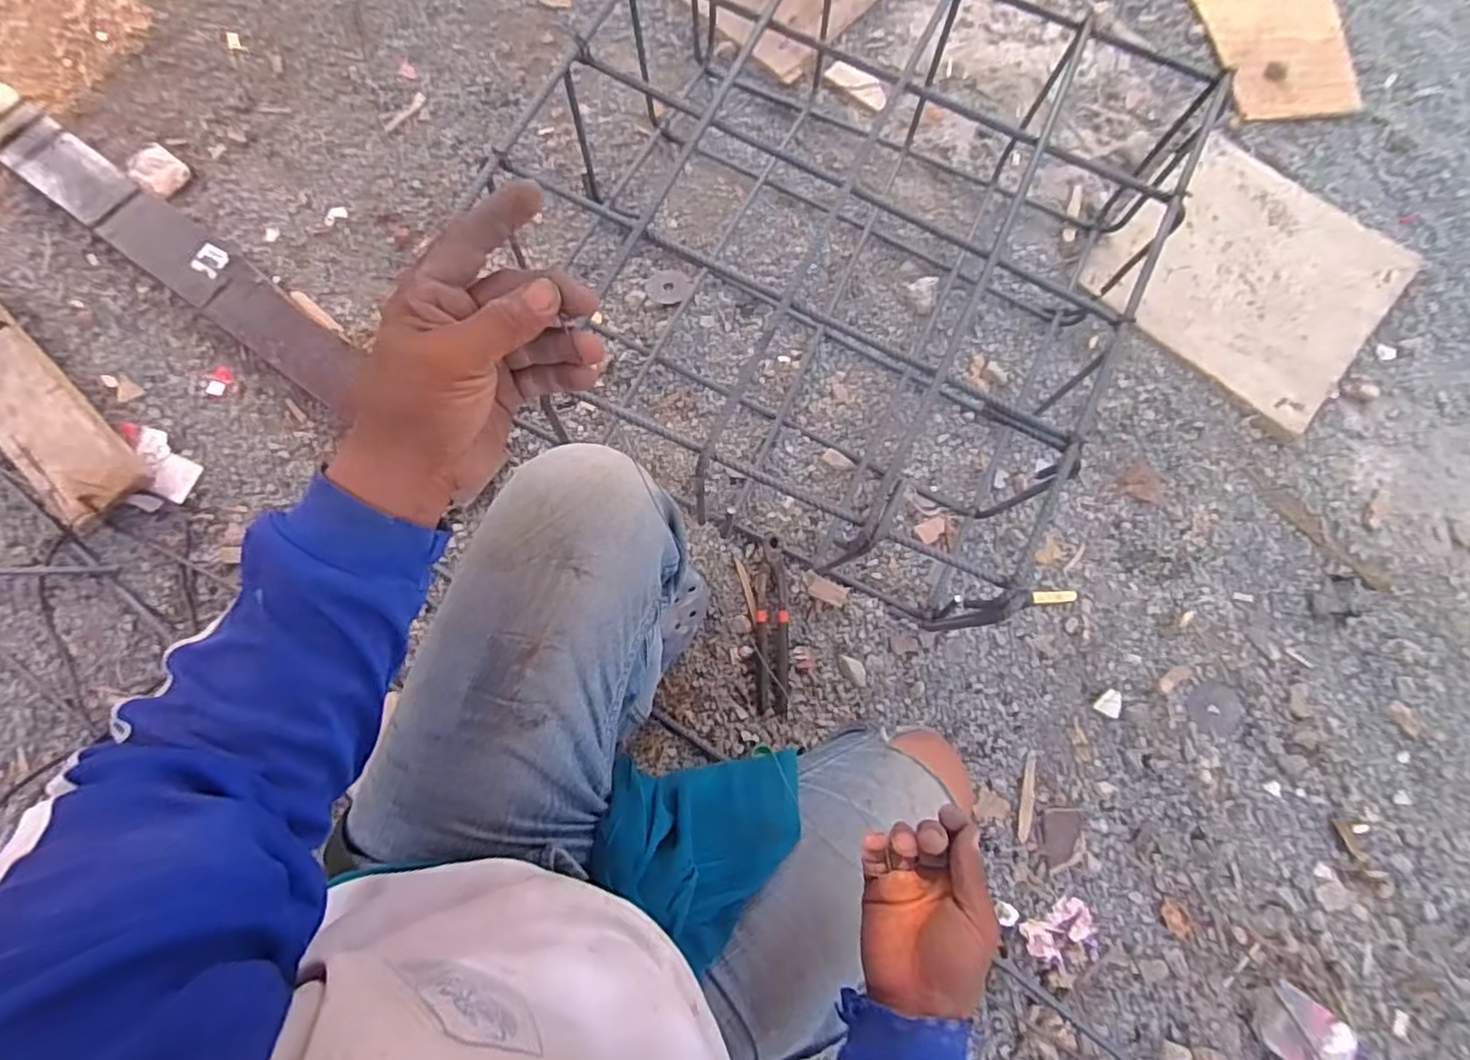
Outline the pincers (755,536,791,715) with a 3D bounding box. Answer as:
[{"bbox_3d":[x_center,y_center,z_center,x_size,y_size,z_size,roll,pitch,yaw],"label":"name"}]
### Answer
[{"bbox_3d":[0.049,0.121,0.845,0.042,0.023,0.216,-1,79,-2],"label":"pincers"}]

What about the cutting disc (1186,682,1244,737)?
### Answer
[{"bbox_3d":[0.635,0.236,0.868,0.078,0.010,0.065,-1,79,-2],"label":"cutting disc"}]

